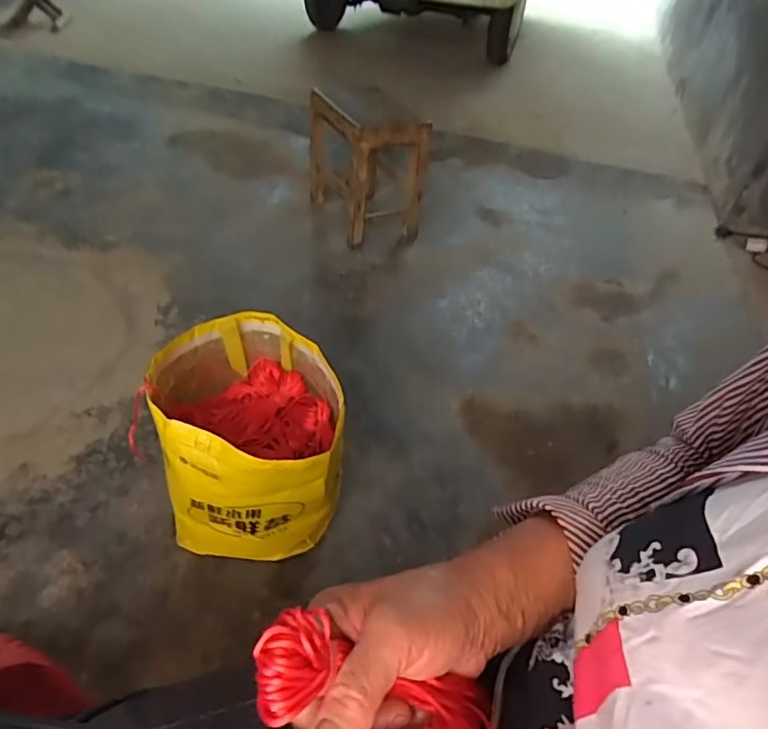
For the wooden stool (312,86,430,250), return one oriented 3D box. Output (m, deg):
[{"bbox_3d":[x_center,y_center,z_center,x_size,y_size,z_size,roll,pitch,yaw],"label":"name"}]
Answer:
[{"bbox_3d":[-0.046,-0.499,1.444,0.201,0.299,0.313,-16,46,-26],"label":"wooden stool"}]

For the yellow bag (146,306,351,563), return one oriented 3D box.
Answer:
[{"bbox_3d":[-0.186,0.113,0.783,0.229,0.252,0.249,-3,42,-14],"label":"yellow bag"}]

